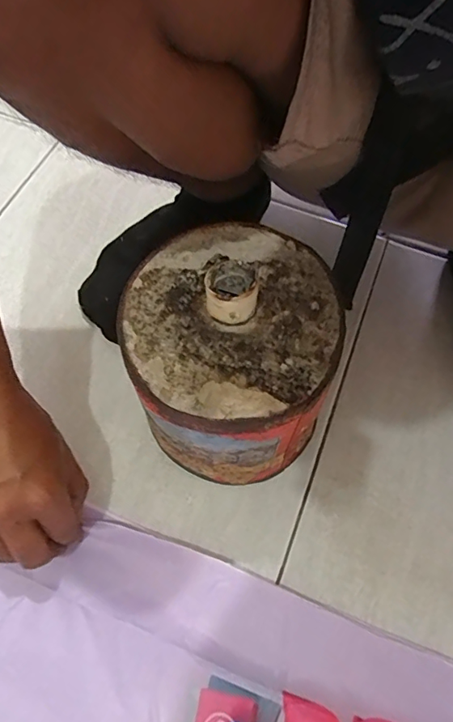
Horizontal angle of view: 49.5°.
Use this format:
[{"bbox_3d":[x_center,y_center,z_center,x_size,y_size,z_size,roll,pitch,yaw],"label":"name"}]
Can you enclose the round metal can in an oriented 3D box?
[{"bbox_3d":[0.000,0.006,0.364,0.140,0.173,0.164,2,63,-1],"label":"round metal can"}]

